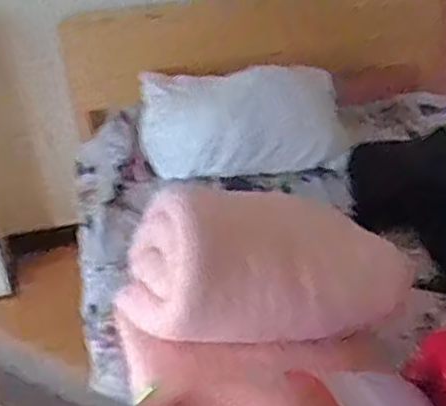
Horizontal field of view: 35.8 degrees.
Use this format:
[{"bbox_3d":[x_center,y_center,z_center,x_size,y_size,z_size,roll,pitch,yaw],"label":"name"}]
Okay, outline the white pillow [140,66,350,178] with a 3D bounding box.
[{"bbox_3d":[0.063,-0.231,1.926,0.583,0.269,0.220,-1,37,1],"label":"white pillow"}]

